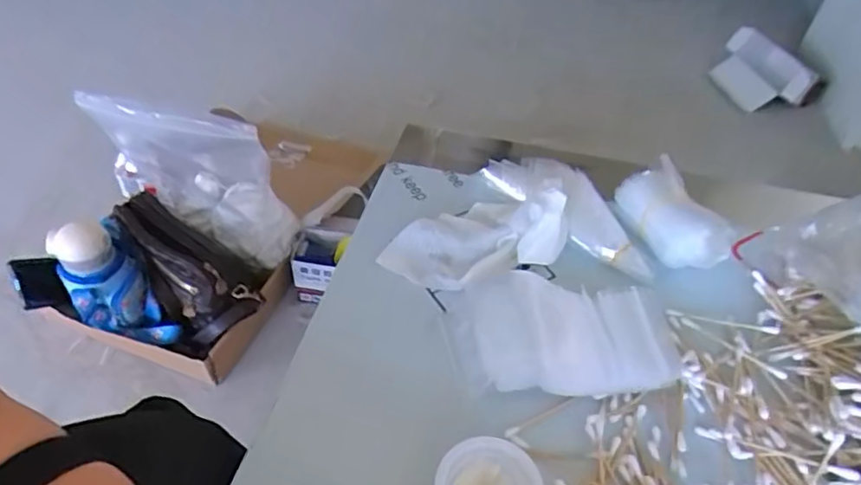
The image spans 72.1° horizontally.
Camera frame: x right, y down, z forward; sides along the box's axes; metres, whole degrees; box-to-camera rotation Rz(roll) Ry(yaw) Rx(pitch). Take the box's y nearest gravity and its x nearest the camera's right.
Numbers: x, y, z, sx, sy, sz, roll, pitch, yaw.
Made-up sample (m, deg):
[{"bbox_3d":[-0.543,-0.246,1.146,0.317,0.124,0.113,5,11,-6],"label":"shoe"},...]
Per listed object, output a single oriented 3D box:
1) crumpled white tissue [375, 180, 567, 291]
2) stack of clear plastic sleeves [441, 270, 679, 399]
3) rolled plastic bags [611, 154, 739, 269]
[{"bbox_3d":[0.032,-0.007,0.432,0.136,0.043,0.080,-14,43,20],"label":"crumpled white tissue"},{"bbox_3d":[0.079,0.057,0.379,0.135,0.027,0.078,2,47,1],"label":"stack of clear plastic sleeves"},{"bbox_3d":[0.187,-0.019,0.458,0.055,0.035,0.089,-19,50,-18],"label":"rolled plastic bags"}]

